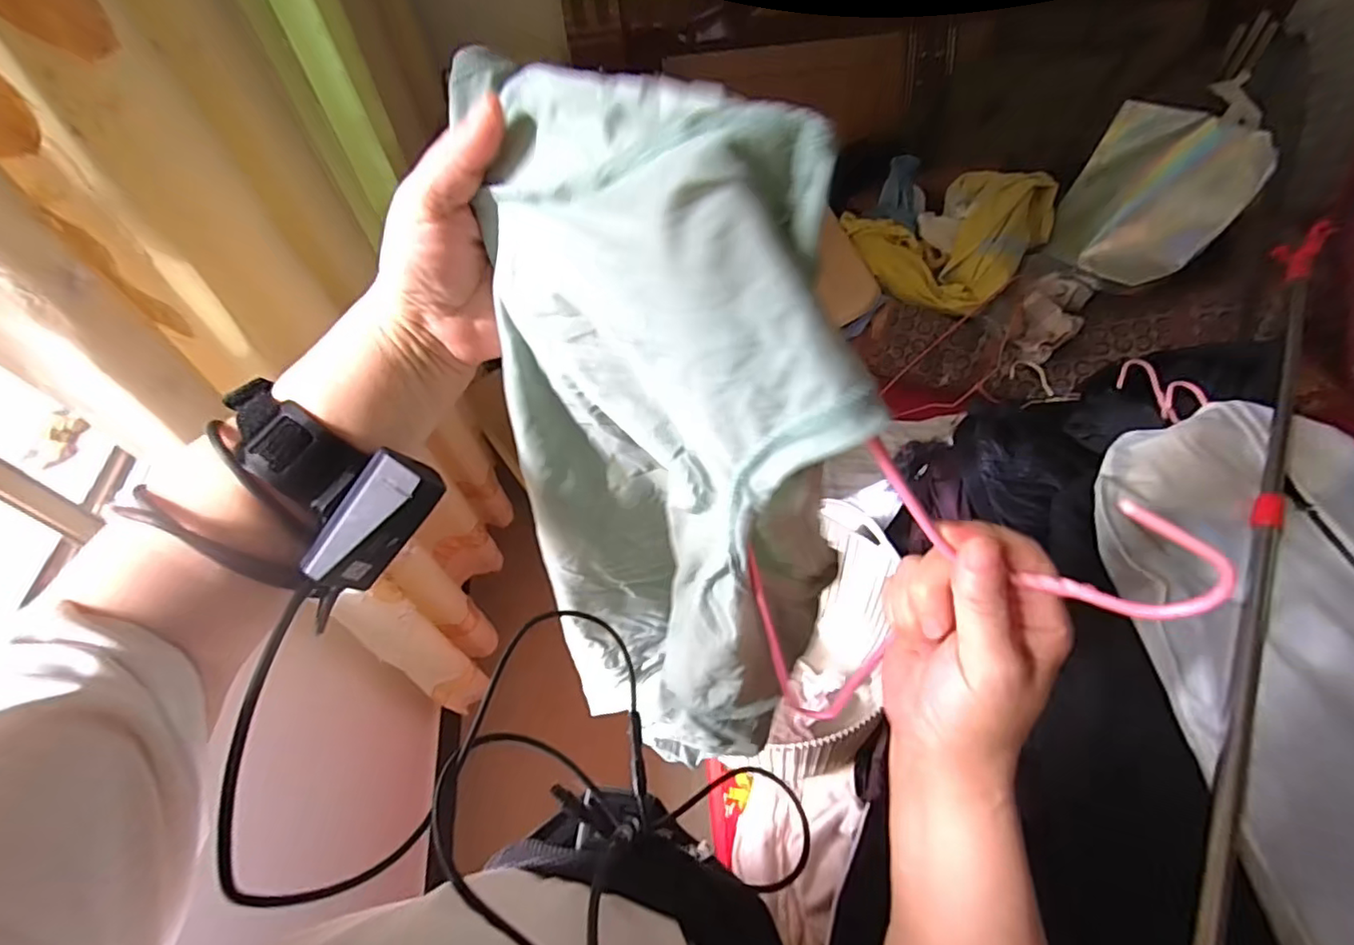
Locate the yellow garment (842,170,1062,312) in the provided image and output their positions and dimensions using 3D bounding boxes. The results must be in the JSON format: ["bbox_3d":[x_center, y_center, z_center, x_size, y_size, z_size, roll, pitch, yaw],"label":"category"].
[{"bbox_3d":[0.600,-0.529,1.304,0.428,0.183,0.281,10,56,12],"label":"yellow garment"}]

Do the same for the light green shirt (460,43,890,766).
[{"bbox_3d":[-0.006,0.042,0.370,0.199,0.475,0.067,25,52,25],"label":"light green shirt"}]

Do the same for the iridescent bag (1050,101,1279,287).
[{"bbox_3d":[0.934,-0.553,1.181,0.041,0.300,0.299,4,39,-33],"label":"iridescent bag"}]

